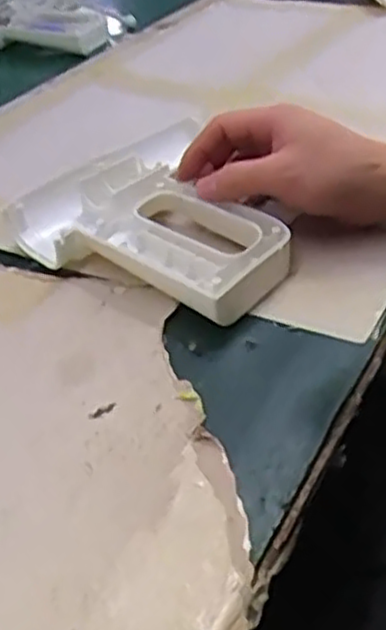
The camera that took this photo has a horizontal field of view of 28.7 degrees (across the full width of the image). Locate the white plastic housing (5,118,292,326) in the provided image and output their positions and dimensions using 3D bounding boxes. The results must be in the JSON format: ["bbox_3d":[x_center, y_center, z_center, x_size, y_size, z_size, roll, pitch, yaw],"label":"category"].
[{"bbox_3d":[0.001,-0.074,0.514,0.181,0.032,0.188,22,43,33],"label":"white plastic housing"}]

